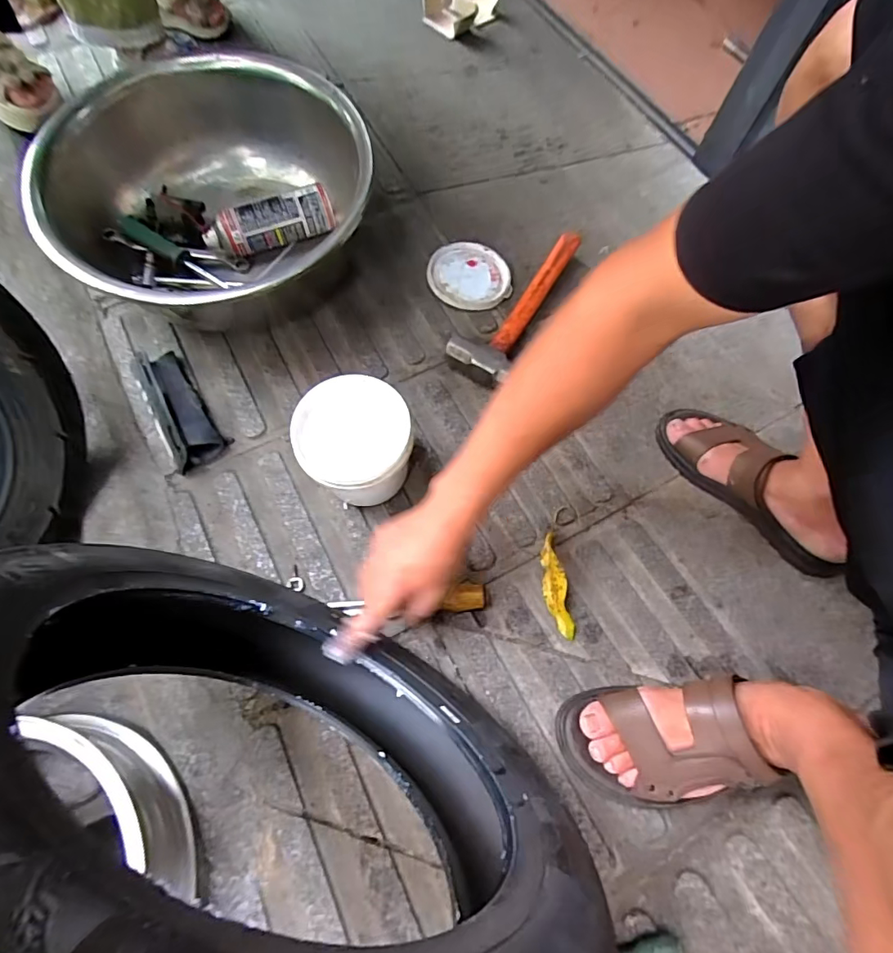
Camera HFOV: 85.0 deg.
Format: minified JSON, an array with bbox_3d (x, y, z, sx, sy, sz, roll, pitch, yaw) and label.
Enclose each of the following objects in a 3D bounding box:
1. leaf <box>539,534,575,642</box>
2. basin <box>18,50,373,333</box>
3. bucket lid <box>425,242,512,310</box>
[{"bbox_3d":[0.126,0.124,0.567,0.025,0.039,0.123,-8,70,-5],"label":"leaf"},{"bbox_3d":[-0.294,-0.369,0.666,0.355,0.189,0.407,5,69,1],"label":"basin"},{"bbox_3d":[0.034,-0.310,0.744,0.124,0.023,0.119,-17,65,-6],"label":"bucket lid"}]

